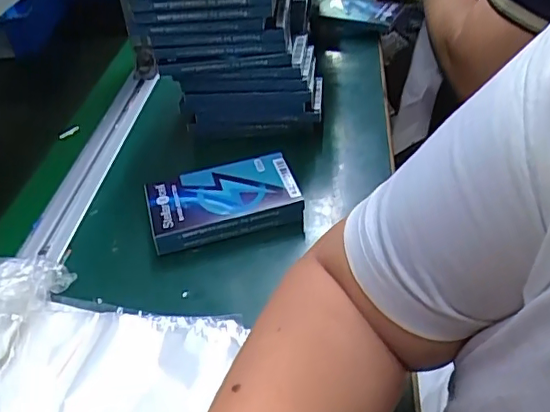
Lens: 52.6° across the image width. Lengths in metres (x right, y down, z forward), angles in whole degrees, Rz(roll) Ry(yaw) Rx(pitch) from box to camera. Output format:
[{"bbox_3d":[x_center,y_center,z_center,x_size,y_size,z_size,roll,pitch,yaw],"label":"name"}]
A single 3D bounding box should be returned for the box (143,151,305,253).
[{"bbox_3d":[-0.047,-0.003,0.519,0.136,0.034,0.076,-14,40,-8],"label":"box"}]

